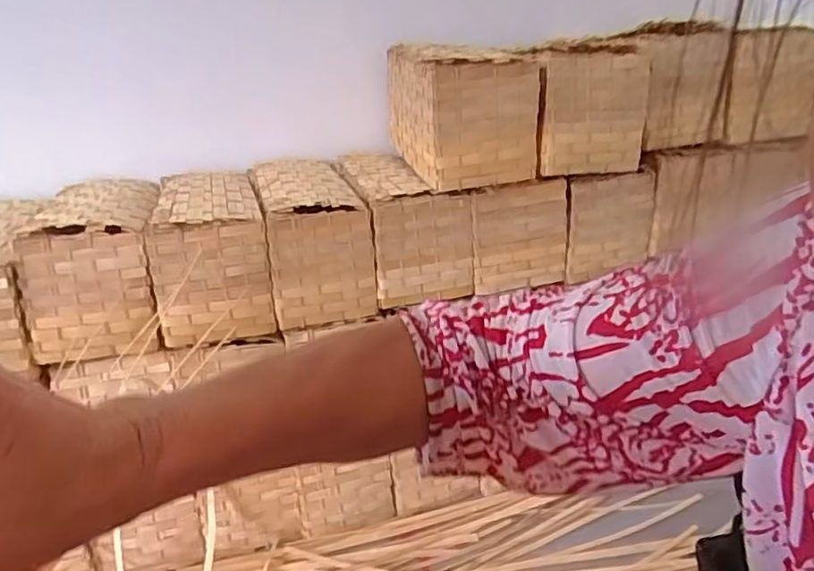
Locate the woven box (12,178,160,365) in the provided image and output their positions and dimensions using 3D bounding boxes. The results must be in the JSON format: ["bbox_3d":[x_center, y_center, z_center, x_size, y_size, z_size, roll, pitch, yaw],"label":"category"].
[{"bbox_3d":[-0.540,-0.044,1.116,0.185,0.215,0.389,-9,19,-14],"label":"woven box"}]

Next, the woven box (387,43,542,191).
[{"bbox_3d":[0.087,-0.316,1.157,0.175,0.218,0.368,-8,19,-12],"label":"woven box"}]

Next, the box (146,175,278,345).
[{"bbox_3d":[-0.351,-0.065,1.155,0.182,0.222,0.349,-8,18,-11],"label":"box"}]

